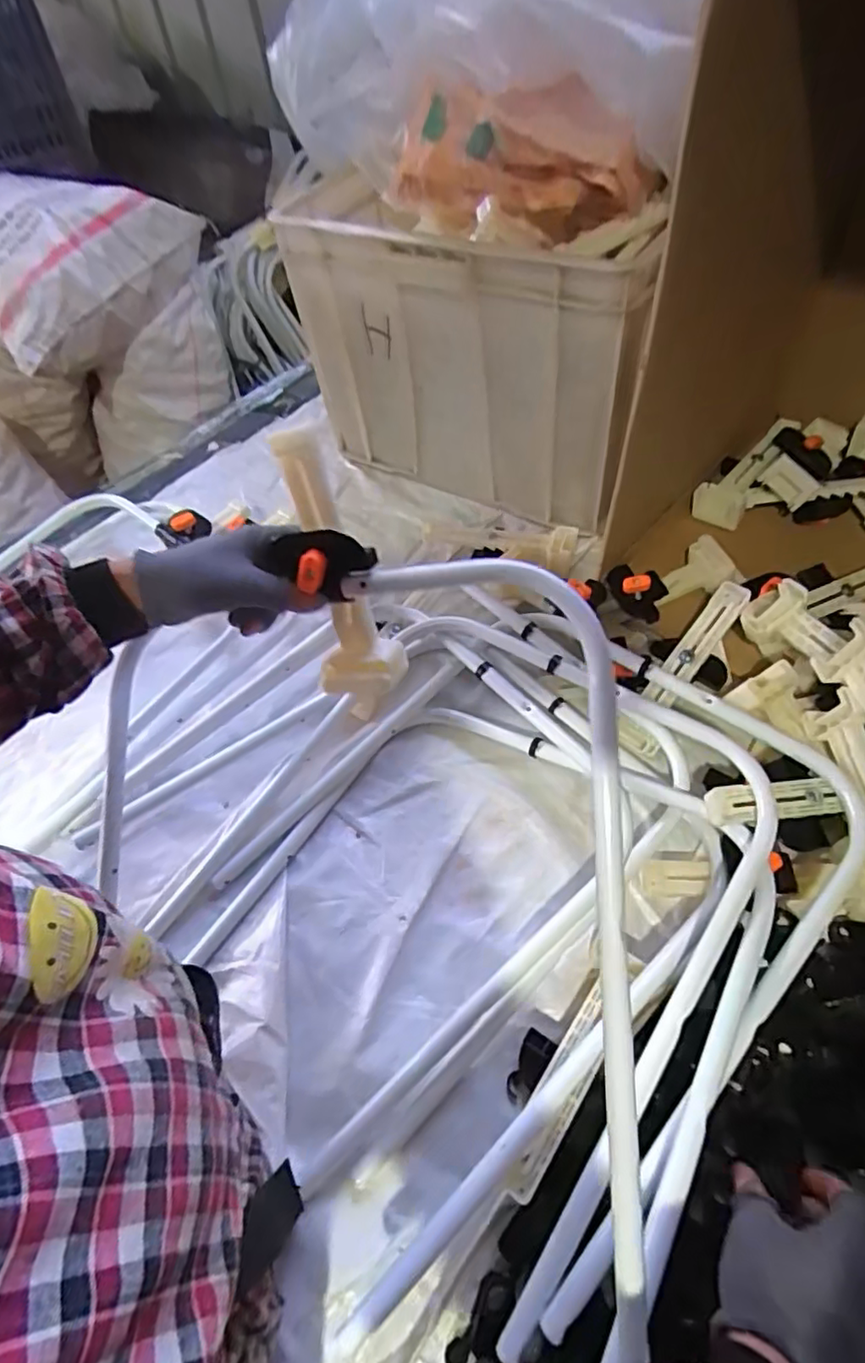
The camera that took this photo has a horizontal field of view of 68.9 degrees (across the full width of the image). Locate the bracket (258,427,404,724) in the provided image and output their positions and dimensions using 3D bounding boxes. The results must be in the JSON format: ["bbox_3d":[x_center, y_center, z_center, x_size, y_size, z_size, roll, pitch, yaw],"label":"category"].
[{"bbox_3d":[-0.070,-0.069,0.459,0.060,0.209,0.051,-29,32,-25],"label":"bracket"}]

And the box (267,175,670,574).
[{"bbox_3d":[0.029,-0.410,0.856,0.506,0.367,0.240,22,51,16],"label":"box"}]

